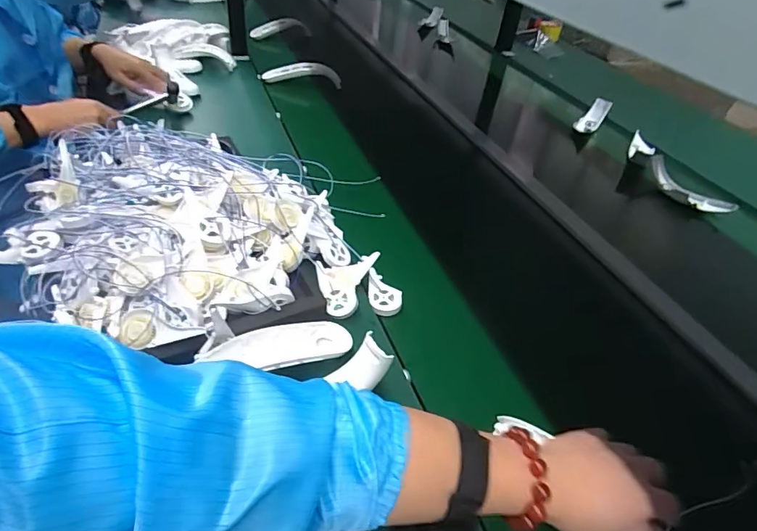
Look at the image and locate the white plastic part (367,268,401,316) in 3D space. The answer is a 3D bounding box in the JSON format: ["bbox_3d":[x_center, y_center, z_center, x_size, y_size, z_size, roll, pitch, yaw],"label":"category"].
[{"bbox_3d":[0.008,0.036,0.632,0.043,0.016,0.079,3,37,-5],"label":"white plastic part"}]

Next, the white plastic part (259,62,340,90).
[{"bbox_3d":[-0.199,-0.493,1.178,0.198,0.066,0.030,-1,38,-10],"label":"white plastic part"}]

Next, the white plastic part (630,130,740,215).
[{"bbox_3d":[0.630,-0.209,0.988,0.090,0.046,0.306,-4,38,-13],"label":"white plastic part"}]

